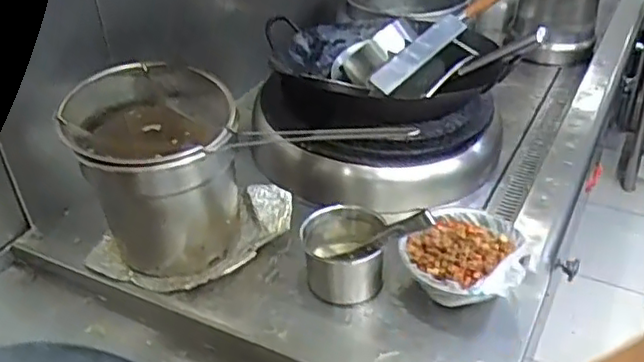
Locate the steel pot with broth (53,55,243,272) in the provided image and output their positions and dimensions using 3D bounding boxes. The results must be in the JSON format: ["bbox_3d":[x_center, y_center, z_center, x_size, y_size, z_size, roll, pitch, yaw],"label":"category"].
[{"bbox_3d":[-0.241,-0.016,0.962,0.220,0.250,0.224,-2,34,1],"label":"steel pot with broth"}]

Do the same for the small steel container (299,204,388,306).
[{"bbox_3d":[0.029,0.103,0.901,0.108,0.096,0.095,1,35,6],"label":"small steel container"}]

